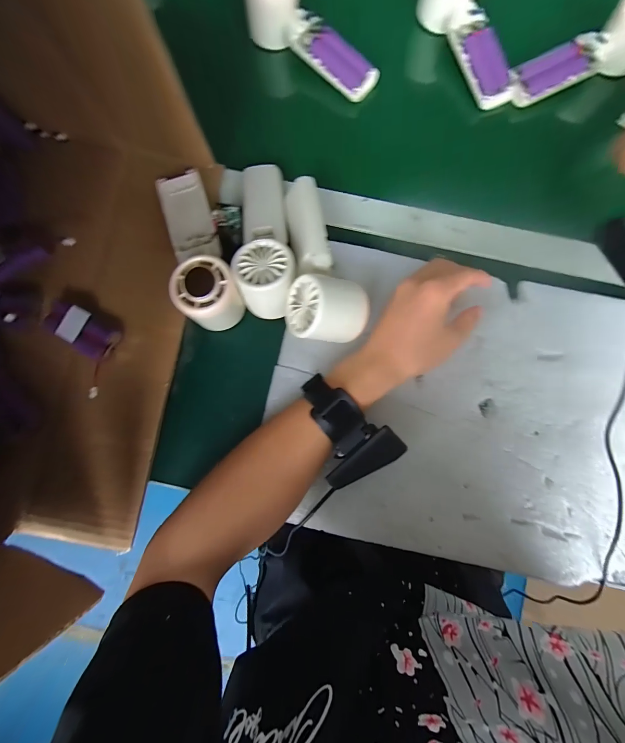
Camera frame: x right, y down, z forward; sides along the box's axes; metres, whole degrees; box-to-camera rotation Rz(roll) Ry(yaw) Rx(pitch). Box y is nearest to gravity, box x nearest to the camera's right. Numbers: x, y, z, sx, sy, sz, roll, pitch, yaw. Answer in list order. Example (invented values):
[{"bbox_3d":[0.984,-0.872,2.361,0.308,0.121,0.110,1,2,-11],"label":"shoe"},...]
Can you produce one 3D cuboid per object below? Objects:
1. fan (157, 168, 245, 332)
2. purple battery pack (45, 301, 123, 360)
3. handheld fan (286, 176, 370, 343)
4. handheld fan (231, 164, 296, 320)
[{"bbox_3d":[-0.111,-0.122,0.306,0.056,0.047,0.168,-16,83,-4],"label":"fan"},{"bbox_3d":[-0.217,-0.038,0.301,0.068,0.019,0.033,34,83,3],"label":"purple battery pack"},{"bbox_3d":[0.011,-0.104,0.288,0.071,0.067,0.172,-1,82,-2],"label":"handheld fan"},{"bbox_3d":[-0.043,-0.132,0.319,0.061,0.053,0.173,-3,68,-2],"label":"handheld fan"}]

